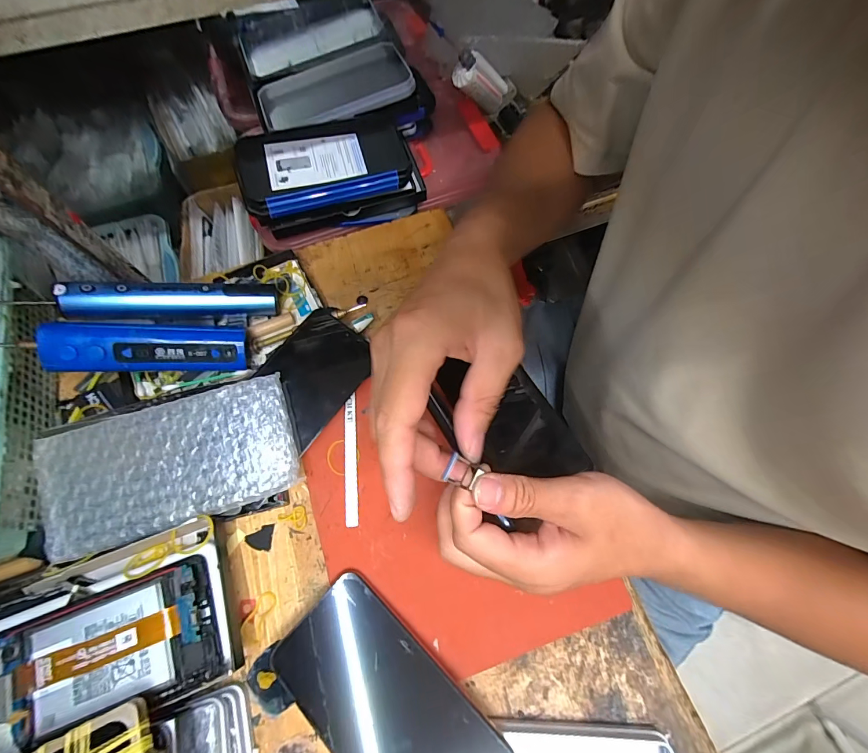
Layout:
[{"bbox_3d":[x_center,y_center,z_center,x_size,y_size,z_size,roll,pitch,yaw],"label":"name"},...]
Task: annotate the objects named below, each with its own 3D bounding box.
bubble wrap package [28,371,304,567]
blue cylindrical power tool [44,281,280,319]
[{"bbox_3d":[-0.193,0.061,0.281,0.173,0.020,0.093,-17,70,-7],"label":"bubble wrap package"},{"bbox_3d":[-0.213,-0.065,0.316,0.150,0.021,0.025,-5,68,-23],"label":"blue cylindrical power tool"}]

